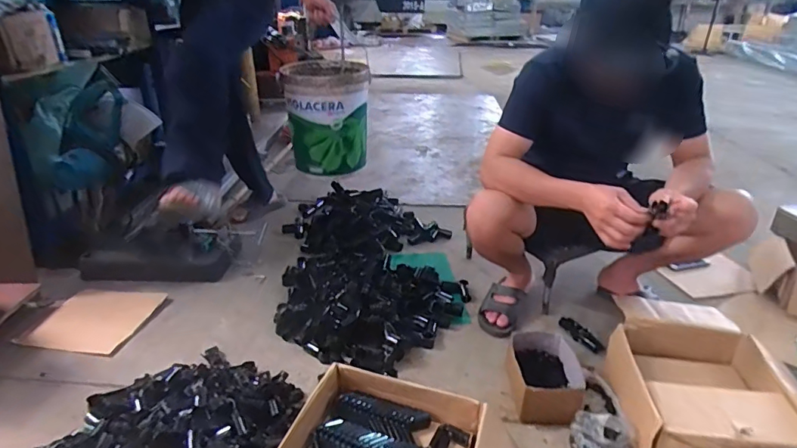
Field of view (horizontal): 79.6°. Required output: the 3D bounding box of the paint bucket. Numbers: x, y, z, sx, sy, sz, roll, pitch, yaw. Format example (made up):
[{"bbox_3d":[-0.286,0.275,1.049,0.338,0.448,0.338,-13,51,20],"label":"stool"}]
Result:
[{"bbox_3d":[-0.251,-0.383,1.710,0.261,0.328,0.347,-3,28,-8],"label":"paint bucket"}]

